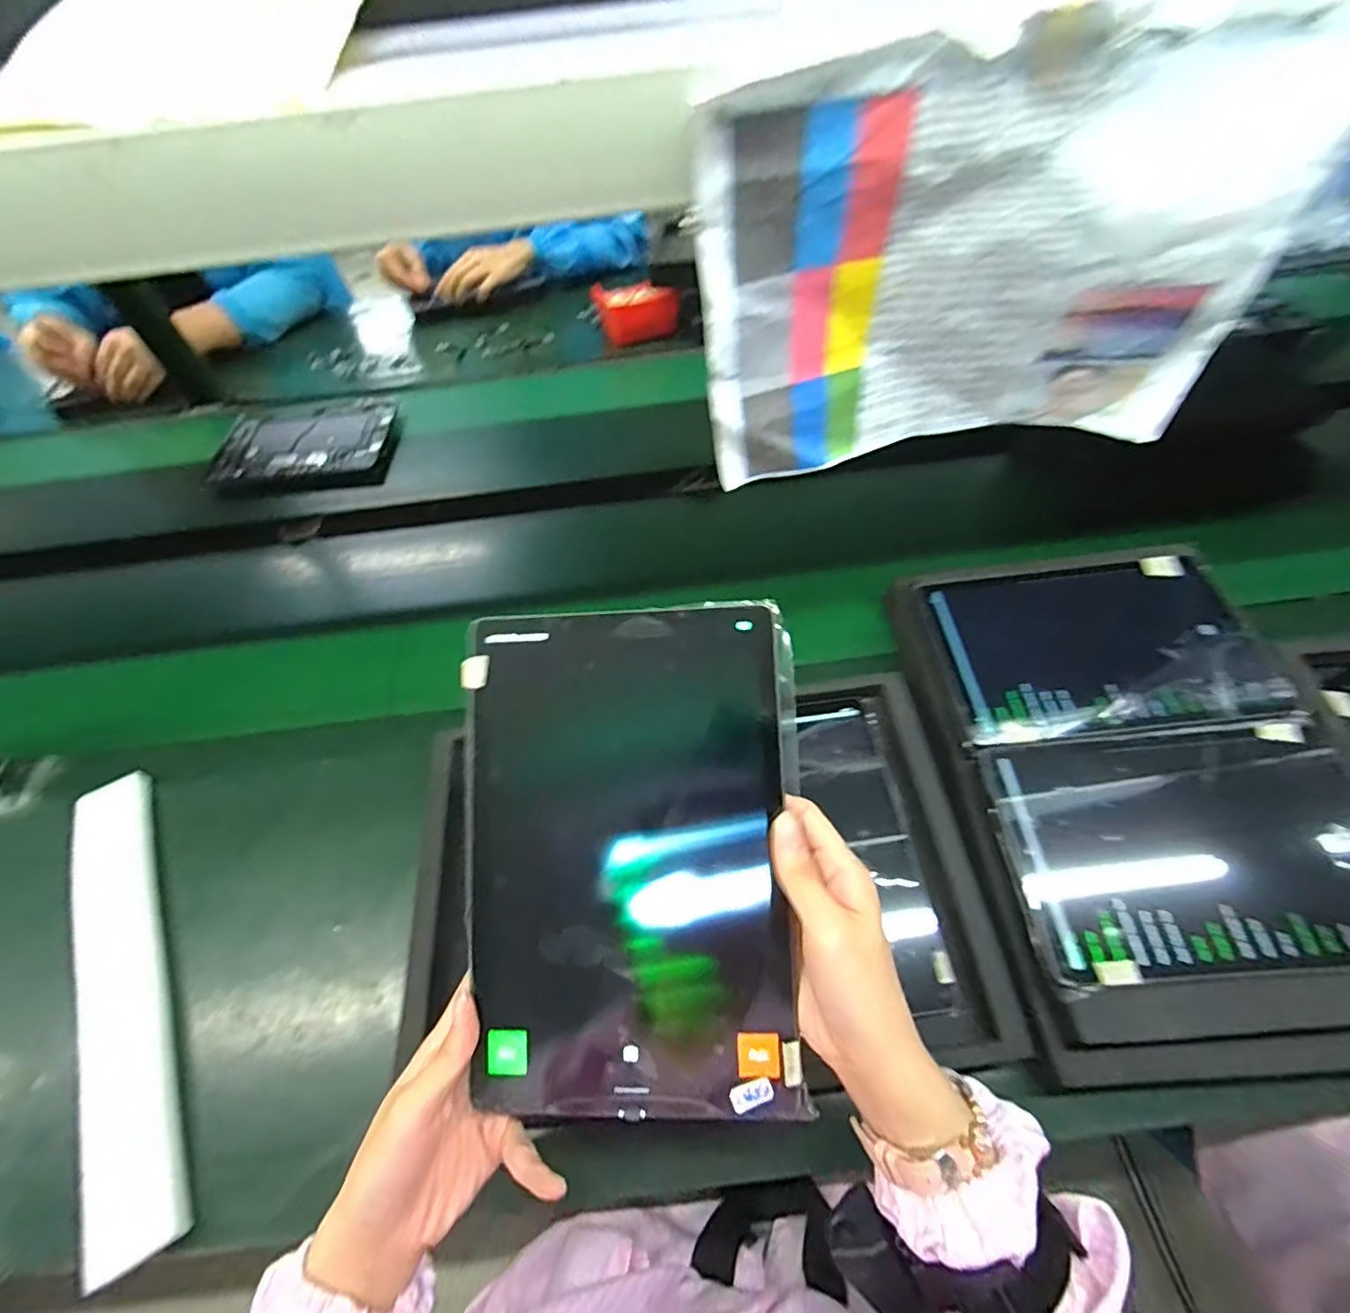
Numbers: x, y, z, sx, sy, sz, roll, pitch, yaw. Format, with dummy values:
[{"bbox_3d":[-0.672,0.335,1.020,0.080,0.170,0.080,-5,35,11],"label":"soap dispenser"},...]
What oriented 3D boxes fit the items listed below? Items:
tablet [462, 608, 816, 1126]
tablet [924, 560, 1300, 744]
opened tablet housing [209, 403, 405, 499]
[{"bbox_3d":[-0.024,0.101,0.311,0.163,0.006,0.249,-3,82,4],"label":"tablet"},{"bbox_3d":[0.396,-0.015,0.553,0.283,0.012,0.174,-6,55,1],"label":"tablet"},{"bbox_3d":[-0.574,-0.334,0.937,0.271,0.018,0.171,-5,55,1],"label":"opened tablet housing"}]

